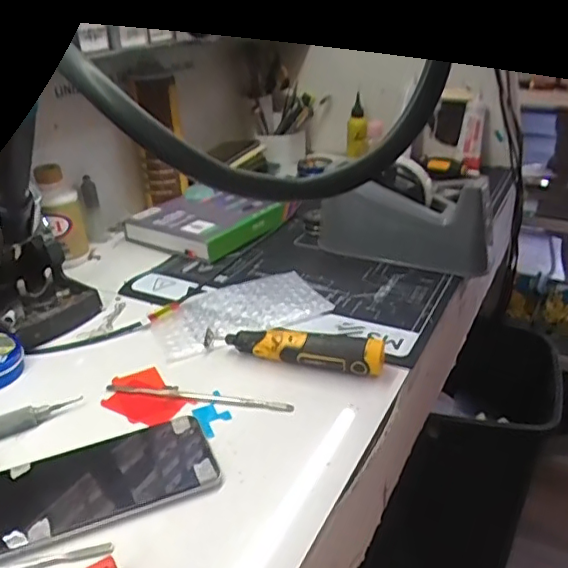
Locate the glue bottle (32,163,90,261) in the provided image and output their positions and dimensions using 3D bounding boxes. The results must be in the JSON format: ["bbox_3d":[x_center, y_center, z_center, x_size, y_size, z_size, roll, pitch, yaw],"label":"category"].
[{"bbox_3d":[-0.273,-0.088,0.718,0.056,0.113,0.046,-21,34,-34],"label":"glue bottle"}]

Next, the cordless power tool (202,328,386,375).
[{"bbox_3d":[0.007,0.055,0.519,0.164,0.029,0.029,7,30,16],"label":"cordless power tool"}]

